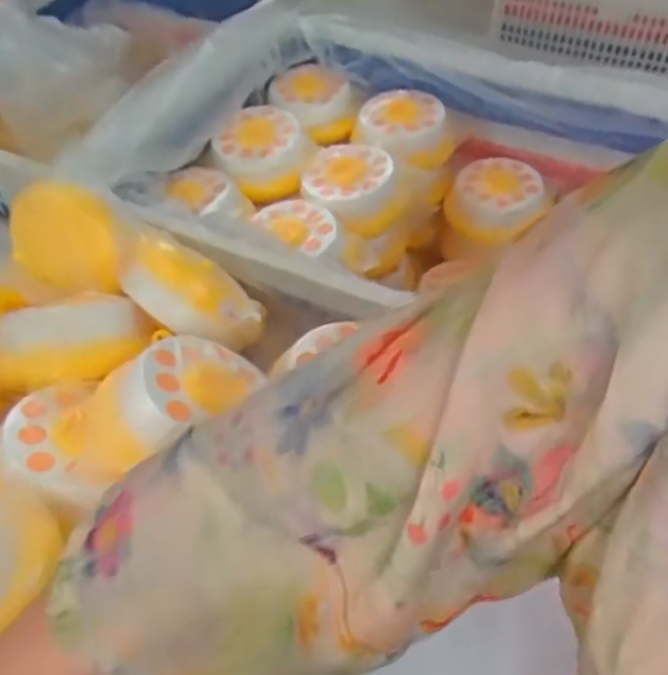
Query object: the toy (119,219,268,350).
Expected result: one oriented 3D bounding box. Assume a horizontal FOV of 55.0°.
[{"bbox_3d":[-0.167,-0.056,0.726,0.187,0.072,0.103,34,55,8],"label":"toy"}]

